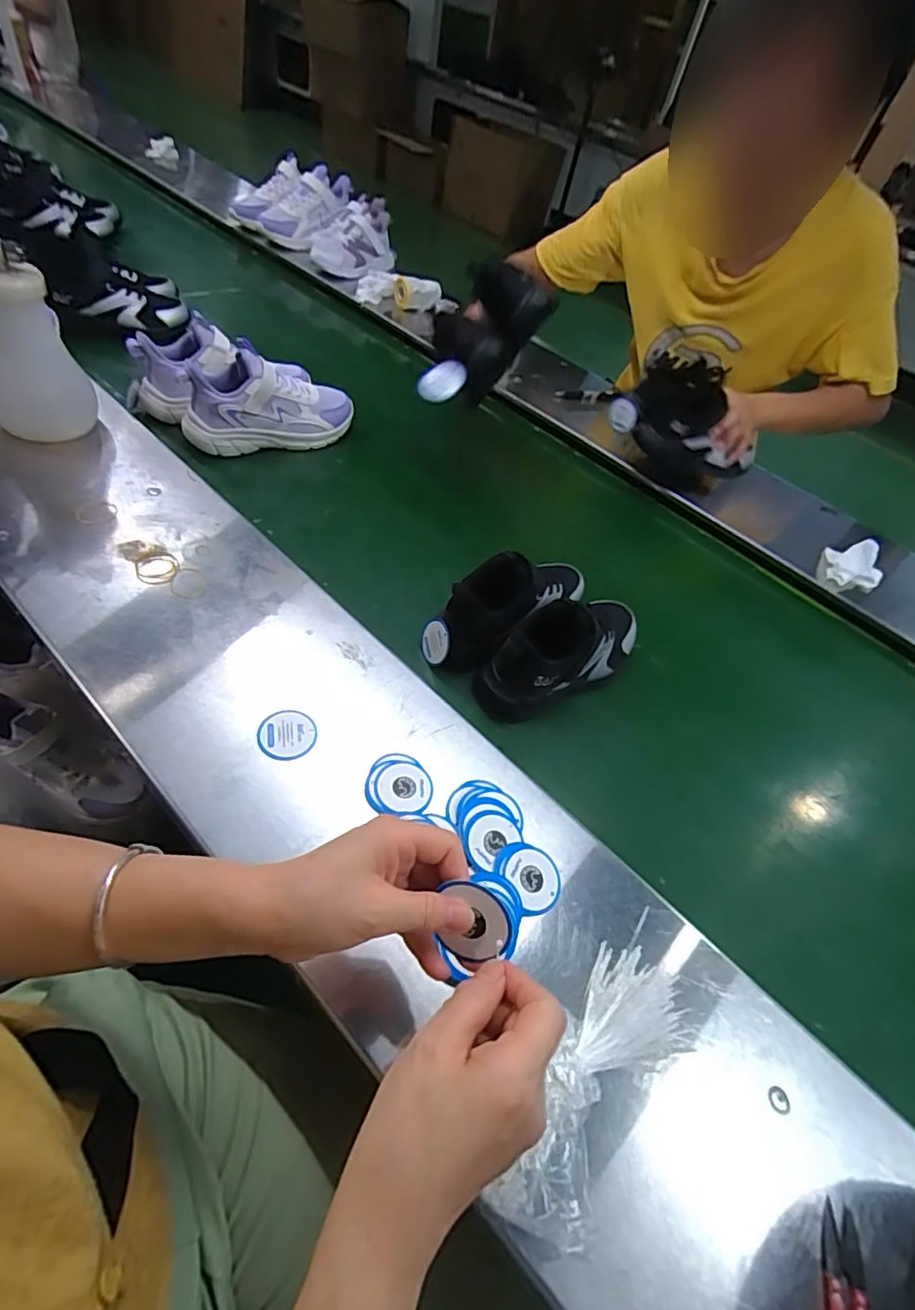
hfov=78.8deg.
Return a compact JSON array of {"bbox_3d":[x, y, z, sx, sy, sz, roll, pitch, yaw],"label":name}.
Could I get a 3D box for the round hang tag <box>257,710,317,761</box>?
[{"bbox_3d":[-0.146,0.068,0.478,0.047,0.005,0.046,8,53,-10],"label":"round hang tag"}]

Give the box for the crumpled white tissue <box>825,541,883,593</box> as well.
[{"bbox_3d":[0.581,-0.129,0.817,0.089,0.038,0.076,-2,55,1],"label":"crumpled white tissue"}]

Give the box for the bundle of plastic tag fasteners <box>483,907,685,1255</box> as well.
[{"bbox_3d":[0.095,0.265,0.358,0.063,0.024,0.188,31,45,22],"label":"bundle of plastic tag fasteners"}]

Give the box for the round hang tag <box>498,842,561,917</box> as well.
[{"bbox_3d":[0.059,0.173,0.437,0.047,0.004,0.050,10,56,-15],"label":"round hang tag"}]

